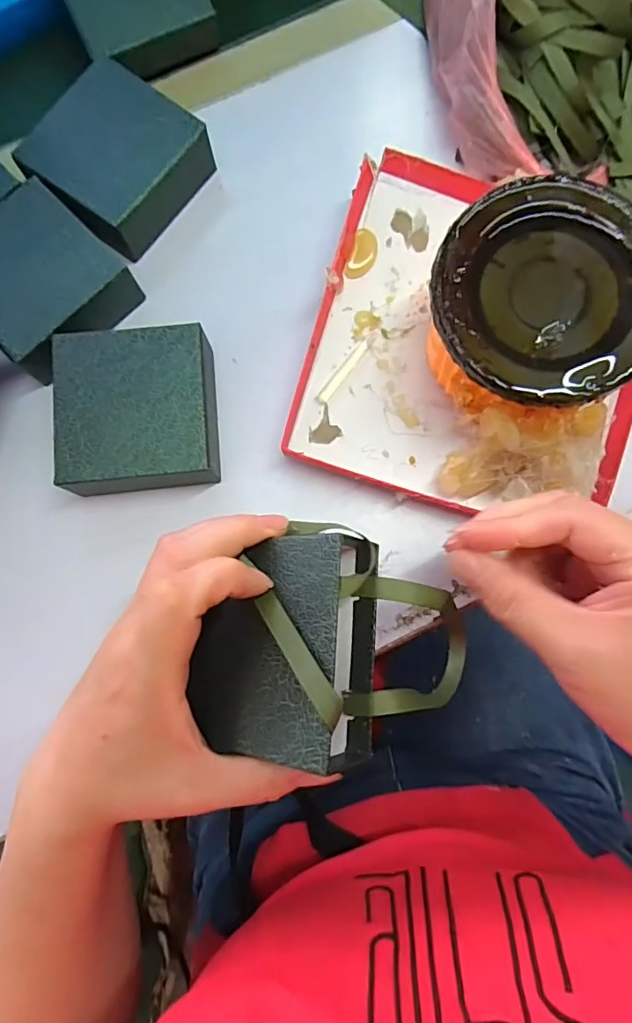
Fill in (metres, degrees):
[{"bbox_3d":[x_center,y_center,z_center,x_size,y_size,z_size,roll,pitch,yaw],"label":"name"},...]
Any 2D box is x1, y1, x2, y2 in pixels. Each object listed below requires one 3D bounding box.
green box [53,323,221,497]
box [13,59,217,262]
[{"bbox_3d":[-0.109,-0.061,0.313,0.089,0.035,0.095,-4,86,-2],"label":"green box"},{"bbox_3d":[-0.131,-0.233,0.346,0.104,0.041,0.099,39,85,8],"label":"box"}]

